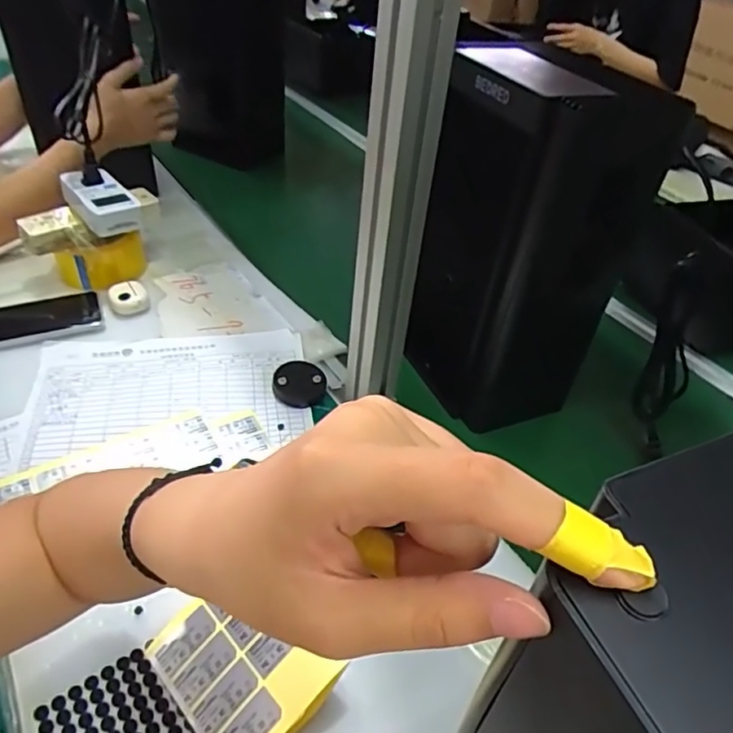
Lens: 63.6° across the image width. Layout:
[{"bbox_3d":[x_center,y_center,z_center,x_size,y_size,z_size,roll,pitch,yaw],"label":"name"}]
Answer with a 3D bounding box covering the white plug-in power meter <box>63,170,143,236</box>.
[{"bbox_3d":[-0.346,-0.215,0.776,0.068,0.039,0.117,-24,50,-31],"label":"white plug-in power meter"}]

